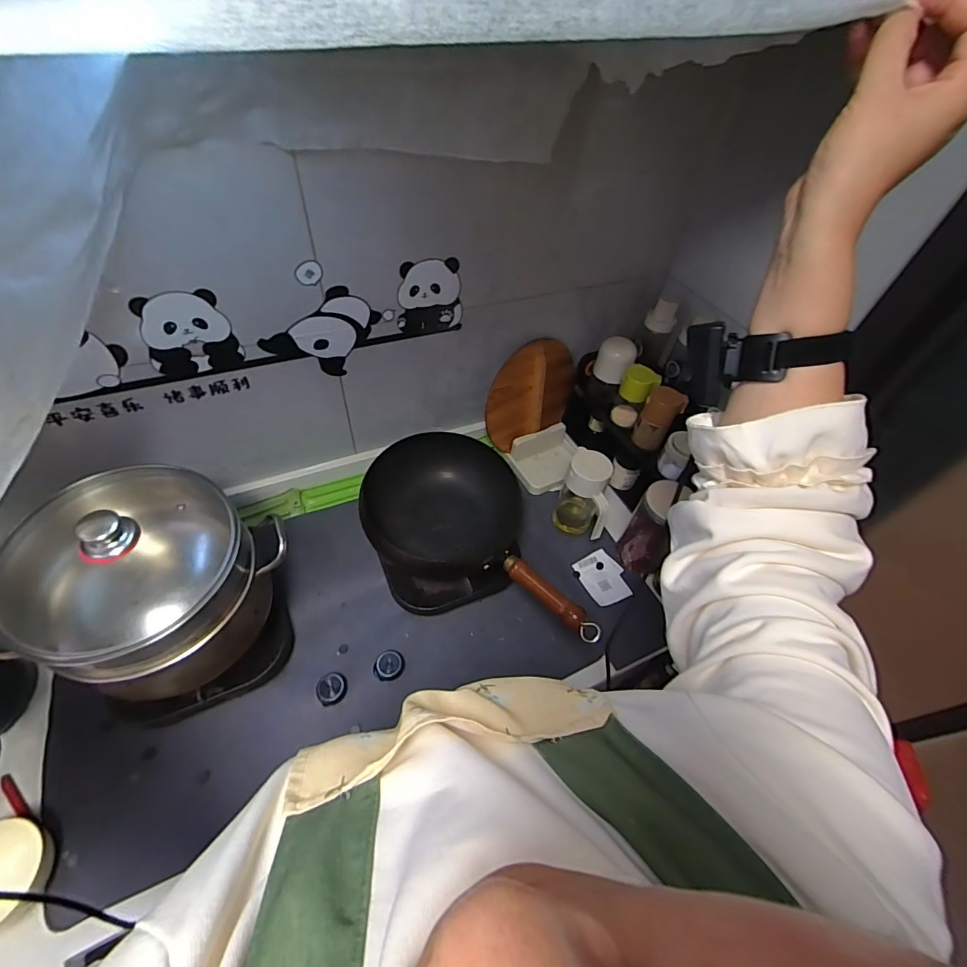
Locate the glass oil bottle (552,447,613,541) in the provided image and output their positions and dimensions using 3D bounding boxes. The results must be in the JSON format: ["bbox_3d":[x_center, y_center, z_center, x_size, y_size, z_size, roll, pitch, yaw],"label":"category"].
[{"bbox_3d":[0.194,0.036,0.873,0.094,0.186,0.097,14,50,6],"label":"glass oil bottle"}]

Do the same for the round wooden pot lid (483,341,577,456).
[{"bbox_3d":[0.110,-0.198,0.984,0.238,0.222,0.024,-25,45,-20],"label":"round wooden pot lid"}]

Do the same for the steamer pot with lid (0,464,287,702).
[{"bbox_3d":[-0.435,0.124,0.580,0.241,0.215,0.235,3,50,-4],"label":"steamer pot with lid"}]

